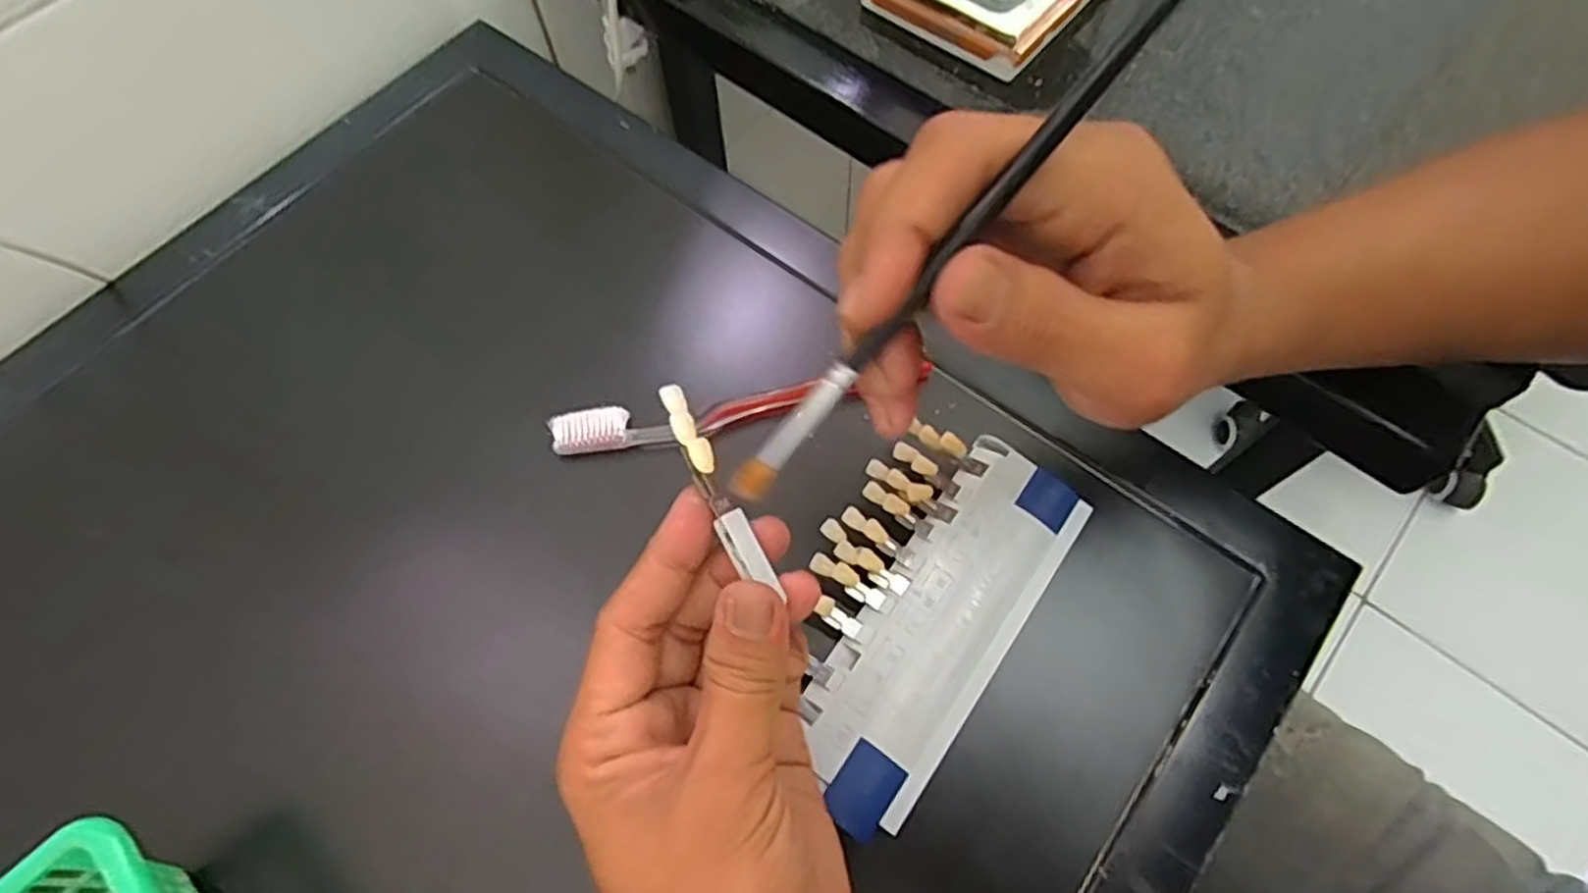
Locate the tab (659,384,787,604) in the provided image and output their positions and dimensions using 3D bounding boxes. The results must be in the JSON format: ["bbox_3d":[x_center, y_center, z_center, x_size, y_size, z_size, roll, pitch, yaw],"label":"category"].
[{"bbox_3d":[-0.024,0.013,0.237,0.009,0.006,0.072,-27,85,-11],"label":"tab"}]

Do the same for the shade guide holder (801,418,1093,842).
[{"bbox_3d":[0.051,0.066,0.328,0.089,0.017,0.166,34,71,15],"label":"shade guide holder"}]

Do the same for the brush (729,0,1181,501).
[{"bbox_3d":[0.039,-0.048,0.183,0.009,0.010,0.177,51,117,20],"label":"brush"}]

